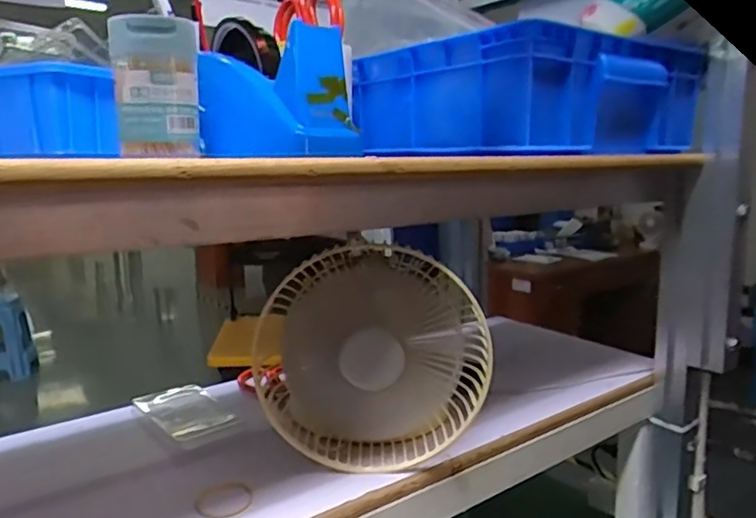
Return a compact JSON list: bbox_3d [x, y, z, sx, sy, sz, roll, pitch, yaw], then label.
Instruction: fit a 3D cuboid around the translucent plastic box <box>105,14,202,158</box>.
[{"bbox_3d":[-0.129,-0.099,0.355,0.047,0.076,0.015,-3,9,-18],"label":"translucent plastic box"}]

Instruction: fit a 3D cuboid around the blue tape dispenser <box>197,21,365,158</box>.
[{"bbox_3d":[-0.097,-0.139,0.539,0.070,0.095,0.204,-6,10,-30],"label":"blue tape dispenser"}]

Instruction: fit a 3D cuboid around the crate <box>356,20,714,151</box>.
[{"bbox_3d":[0.167,-0.172,0.677,0.287,0.104,0.247,-7,10,-35],"label":"crate"}]

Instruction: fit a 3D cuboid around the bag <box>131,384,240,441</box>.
[{"bbox_3d":[-0.202,0.159,0.640,0.068,0.017,0.115,-8,11,-42],"label":"bag"}]

